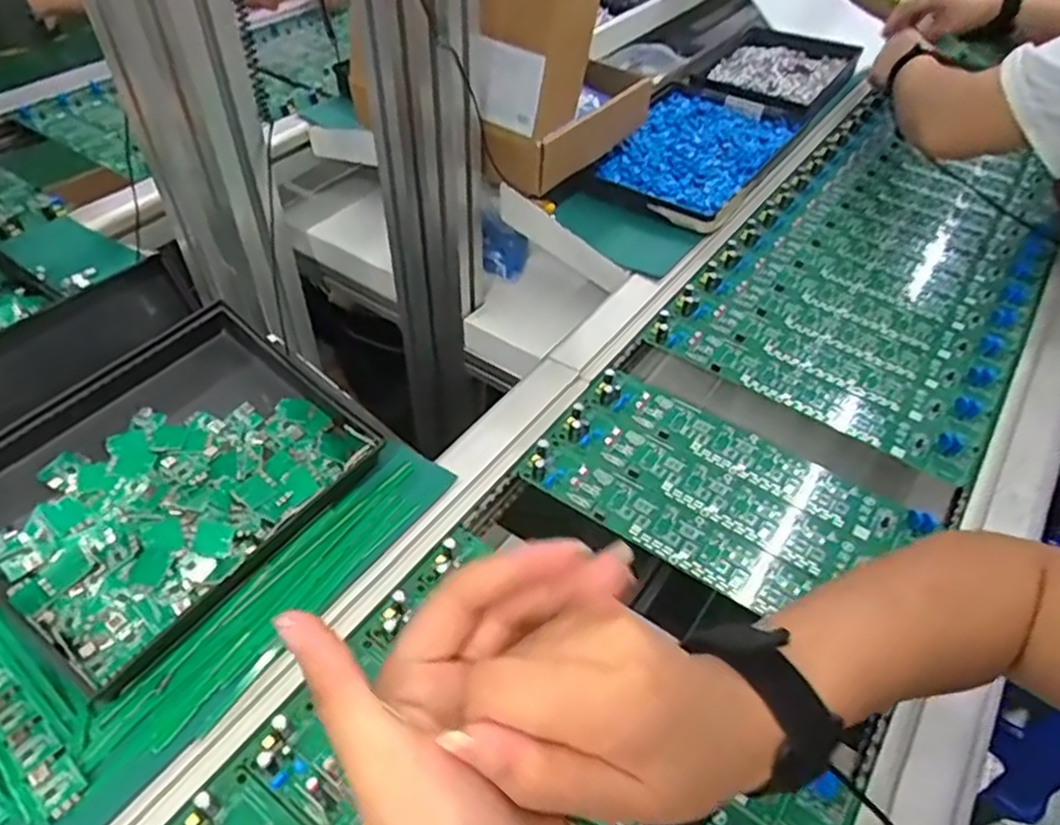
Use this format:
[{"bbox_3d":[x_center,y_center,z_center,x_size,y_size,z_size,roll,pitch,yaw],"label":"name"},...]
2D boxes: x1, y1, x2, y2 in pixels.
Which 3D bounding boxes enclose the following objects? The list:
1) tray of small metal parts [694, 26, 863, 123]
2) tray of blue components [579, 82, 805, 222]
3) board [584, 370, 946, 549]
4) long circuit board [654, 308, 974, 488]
[{"bbox_3d":[0.345,-0.488,1.001,0.182,0.027,0.266,25,51,21],"label":"tray of small metal parts"},{"bbox_3d":[0.193,-0.311,0.845,0.176,0.025,0.301,22,50,19],"label":"tray of blue components"},{"bbox_3d":[0.166,0.032,0.544,0.259,0.014,0.046,28,52,24],"label":"board"},{"bbox_3d":[0.230,-0.020,0.603,0.273,0.017,0.041,27,52,23],"label":"long circuit board"}]

